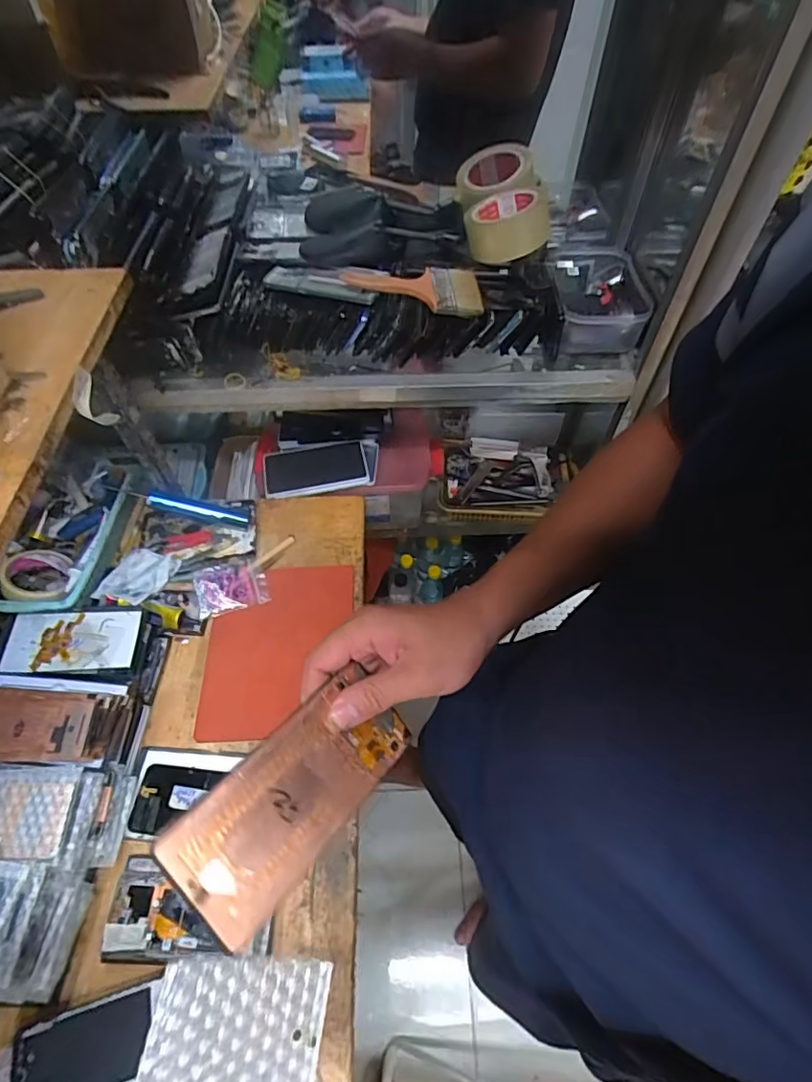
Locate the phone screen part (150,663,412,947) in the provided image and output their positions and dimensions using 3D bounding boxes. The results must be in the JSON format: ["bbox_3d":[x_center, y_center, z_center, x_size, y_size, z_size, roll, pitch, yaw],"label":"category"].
[{"bbox_3d":[-0.062,0.144,0.314,0.148,0.004,0.069,-38,94,-41],"label":"phone screen part"}]

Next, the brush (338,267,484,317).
[{"bbox_3d":[0.012,-0.340,0.724,0.186,0.027,0.095,-3,65,-12],"label":"brush"}]

